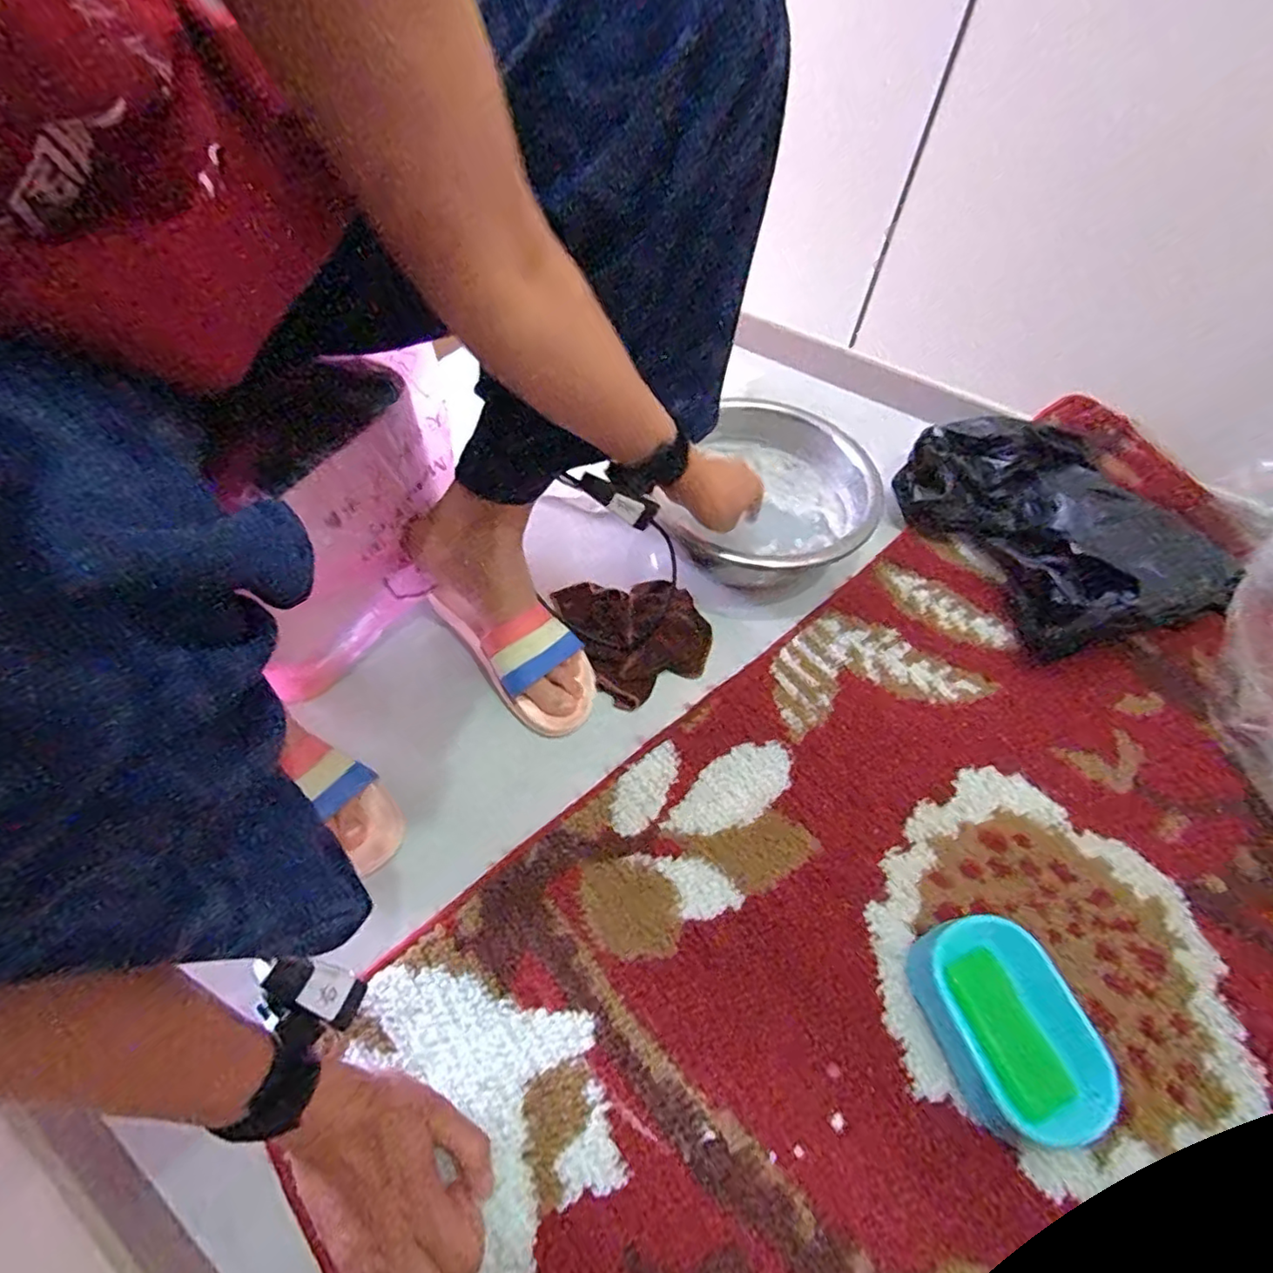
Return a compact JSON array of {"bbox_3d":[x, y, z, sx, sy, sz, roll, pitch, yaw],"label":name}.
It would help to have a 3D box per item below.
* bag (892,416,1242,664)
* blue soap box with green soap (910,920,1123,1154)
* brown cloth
[{"bbox_3d":[0.499,-0.141,0.759,0.203,0.109,0.349,-20,58,-17],"label":"bag"},{"bbox_3d":[0.284,0.297,0.473,0.103,0.037,0.142,-11,56,-12],"label":"blue soap box with green soap"},{"bbox_3d":[0.003,-0.015,0.686,0.144,0.023,0.169,-21,59,-18],"label":"brown cloth"}]

